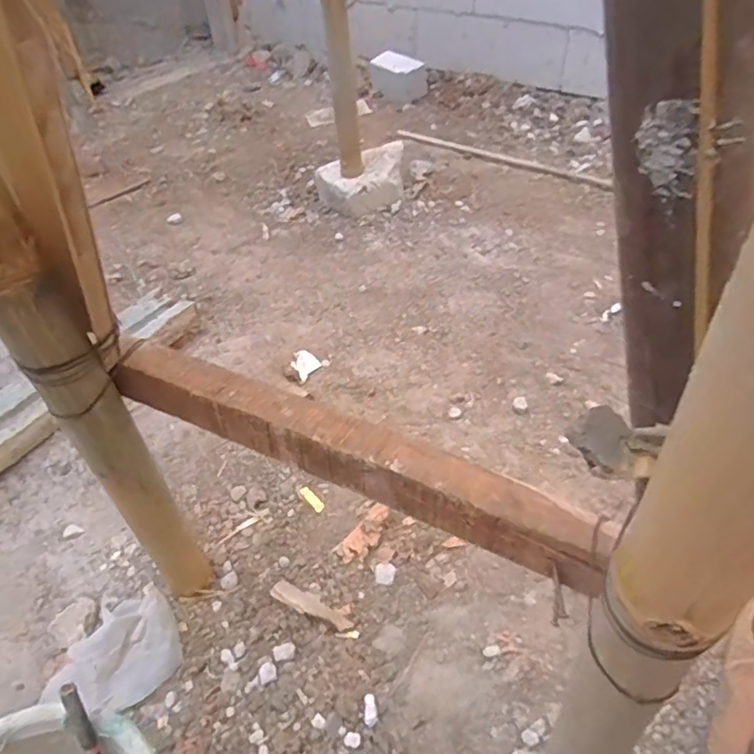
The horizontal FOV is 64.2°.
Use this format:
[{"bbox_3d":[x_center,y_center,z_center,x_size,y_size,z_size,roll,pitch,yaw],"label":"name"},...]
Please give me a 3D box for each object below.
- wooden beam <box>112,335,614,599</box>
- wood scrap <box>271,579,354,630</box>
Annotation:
[{"bbox_3d":[-0.036,0.055,0.478,0.430,0.055,0.043,20,47,22],"label":"wooden beam"},{"bbox_3d":[-0.090,0.311,0.822,0.123,0.014,0.031,18,48,23],"label":"wood scrap"}]

